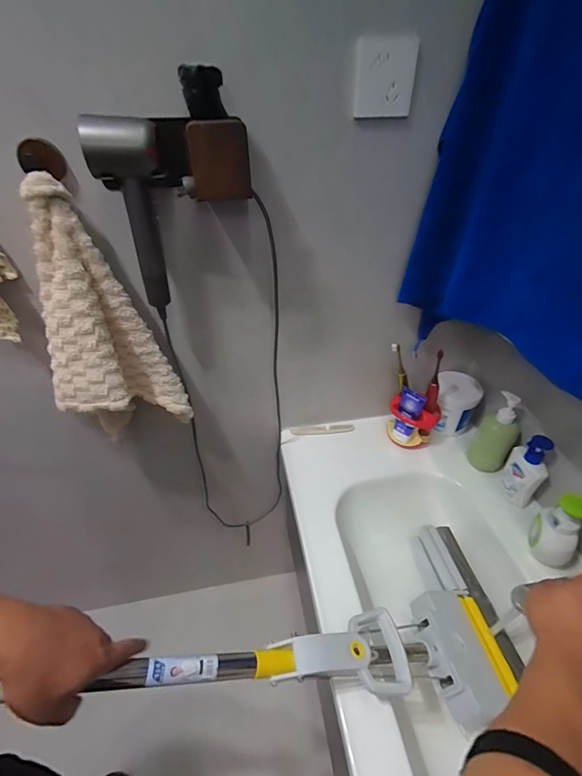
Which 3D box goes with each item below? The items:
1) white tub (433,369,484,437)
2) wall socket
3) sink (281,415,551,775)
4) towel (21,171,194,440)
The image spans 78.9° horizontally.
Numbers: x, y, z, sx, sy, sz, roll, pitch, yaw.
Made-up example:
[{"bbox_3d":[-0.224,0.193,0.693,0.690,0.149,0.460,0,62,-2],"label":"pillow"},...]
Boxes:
[{"bbox_3d":[0.401,0.043,0.873,0.096,0.130,0.113,16,42,19],"label":"white tub"},{"bbox_3d":[0.136,-0.442,0.509,0.088,0.088,0.005,-10,49,-6],"label":"wall socket"},{"bbox_3d":[0.285,0.423,0.582,0.436,0.142,0.982,-8,40,-8],"label":"sink"},{"bbox_3d":[-0.313,-0.085,0.586,0.182,0.424,0.103,-30,48,-30],"label":"towel"}]

